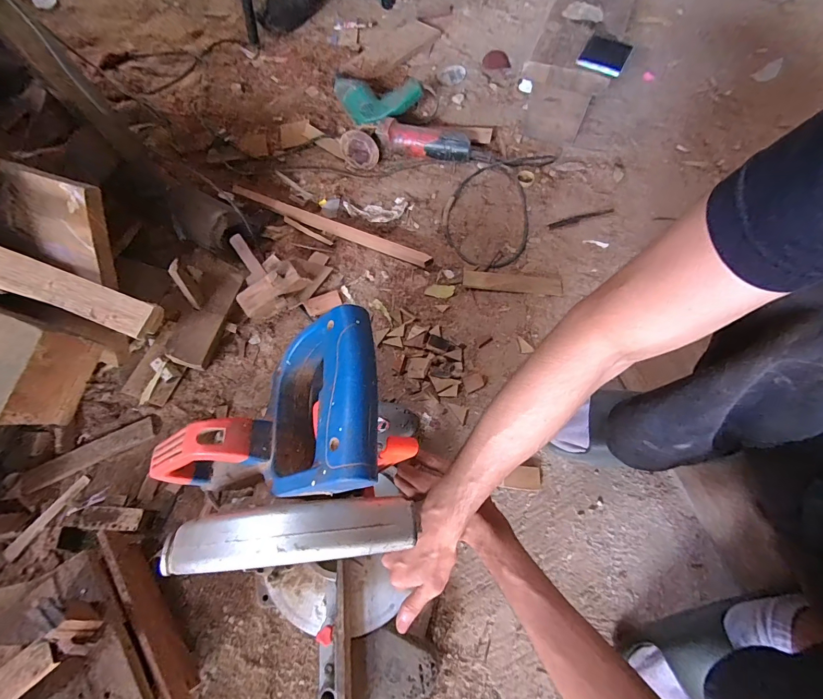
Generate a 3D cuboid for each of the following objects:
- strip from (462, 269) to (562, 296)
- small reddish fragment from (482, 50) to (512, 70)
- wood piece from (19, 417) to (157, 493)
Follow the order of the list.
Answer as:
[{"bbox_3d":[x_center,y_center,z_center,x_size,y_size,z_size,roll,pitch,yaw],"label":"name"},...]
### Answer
[{"bbox_3d":[0.193,-0.131,0.731,0.186,0.007,0.040,5,66,6],"label":"strip"},{"bbox_3d":[0.227,-0.776,1.015,0.072,0.009,0.096,4,66,5],"label":"small reddish fragment"},{"bbox_3d":[-0.528,0.171,0.624,0.205,0.011,0.037,-26,66,-8],"label":"wood piece"}]

